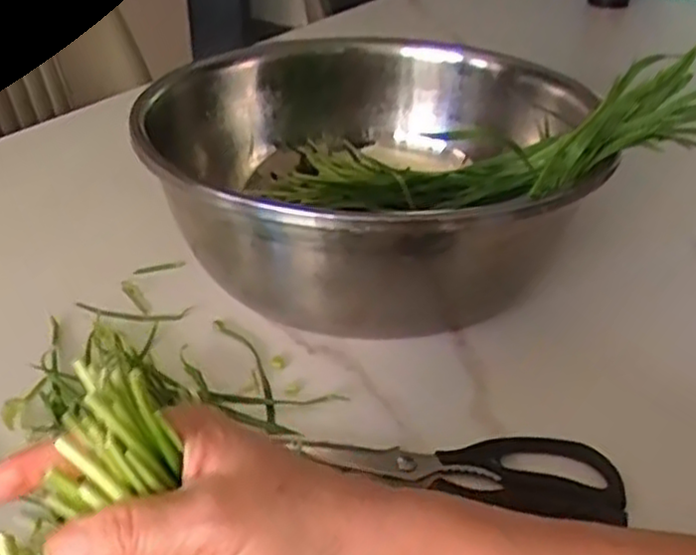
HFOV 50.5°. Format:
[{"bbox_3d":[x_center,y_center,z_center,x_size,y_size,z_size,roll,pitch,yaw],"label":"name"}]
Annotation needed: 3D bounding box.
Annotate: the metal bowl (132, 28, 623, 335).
[{"bbox_3d":[0.028,-0.084,0.602,0.319,0.150,0.344,1,33,-1],"label":"metal bowl"}]

